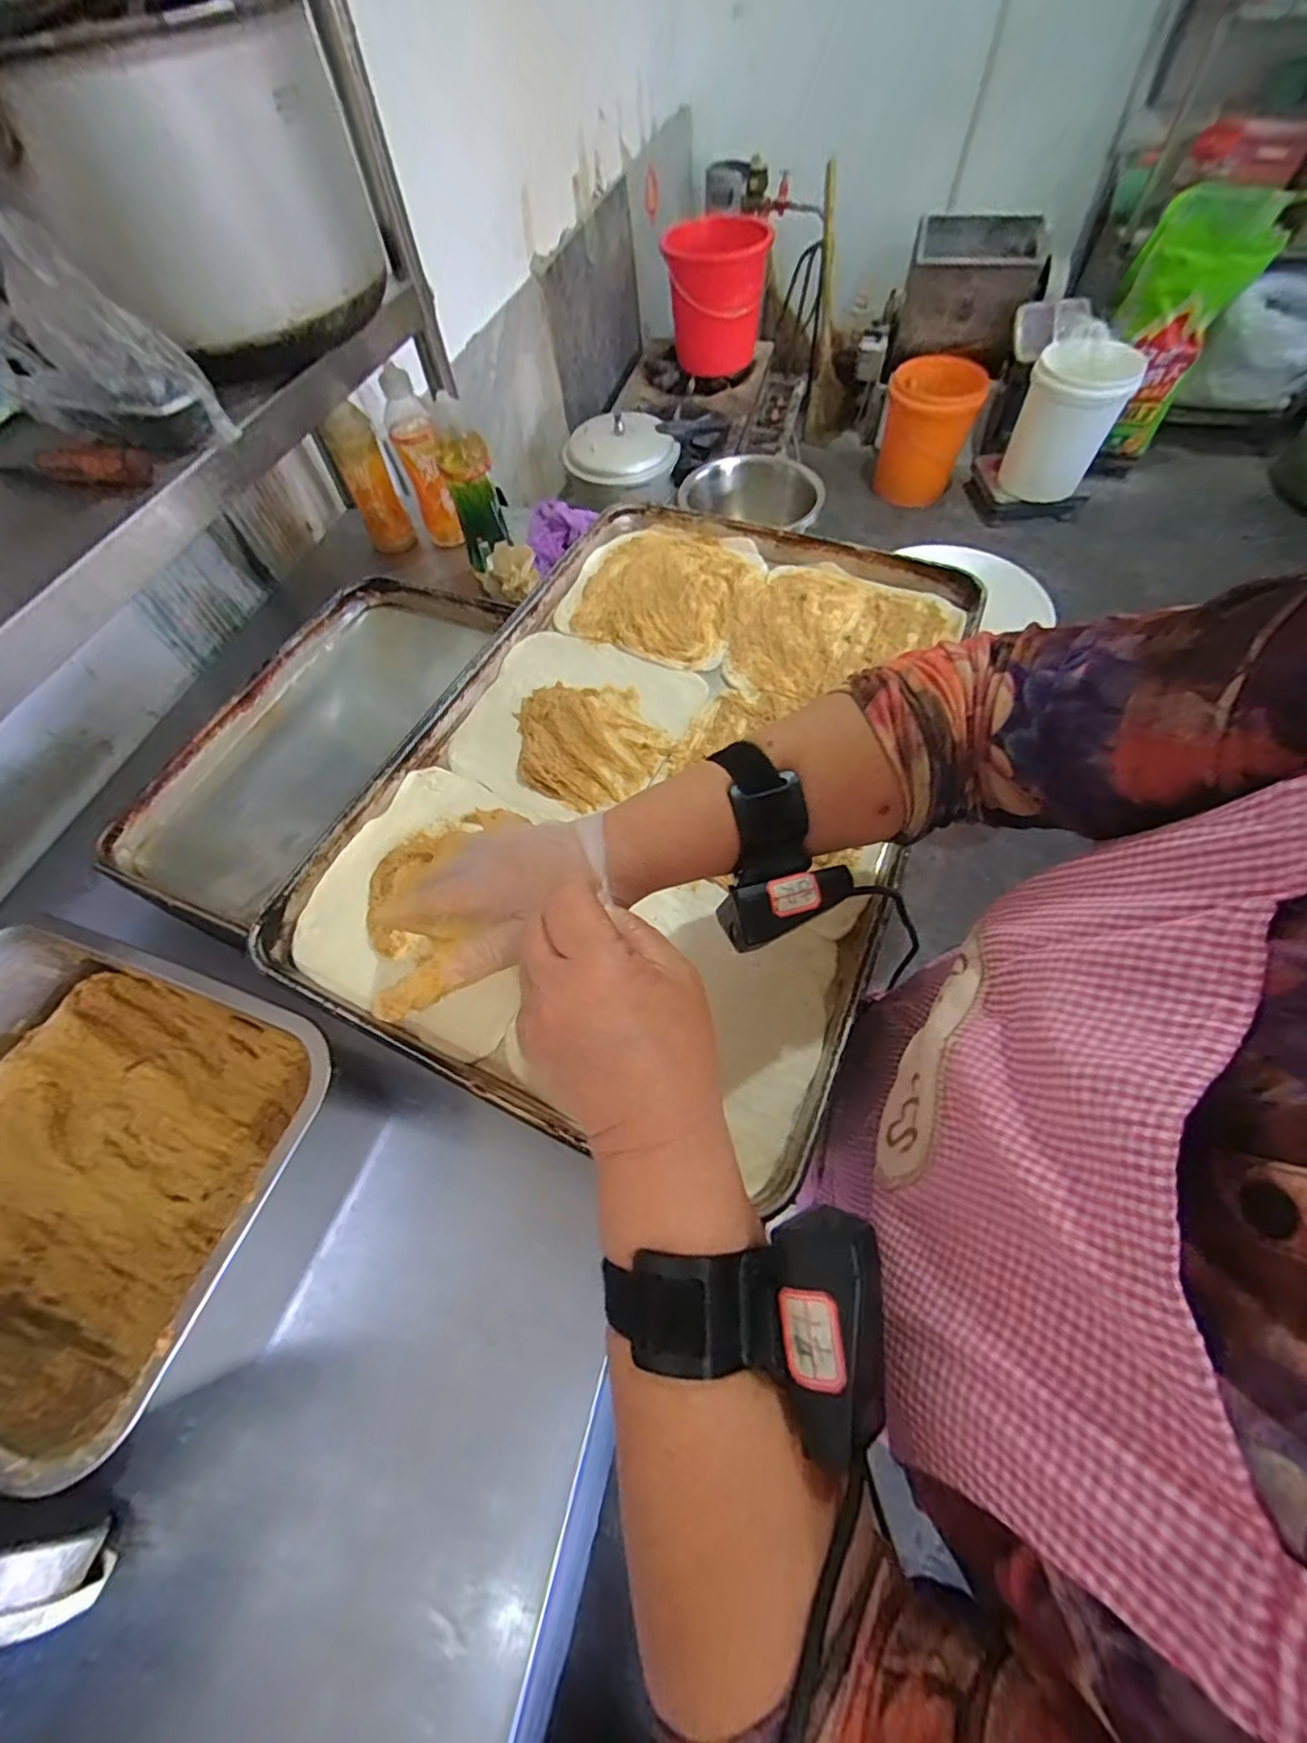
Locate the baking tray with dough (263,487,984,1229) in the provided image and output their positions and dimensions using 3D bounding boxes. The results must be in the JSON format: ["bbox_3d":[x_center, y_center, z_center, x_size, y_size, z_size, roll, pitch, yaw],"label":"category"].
[{"bbox_3d":[0.012,-0.105,0.501,0.398,0.027,0.598,22,64,15],"label":"baking tray with dough"}]

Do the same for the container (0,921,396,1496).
[{"bbox_3d":[-0.415,0.214,0.463,0.344,0.149,0.255,16,63,12],"label":"container"}]

